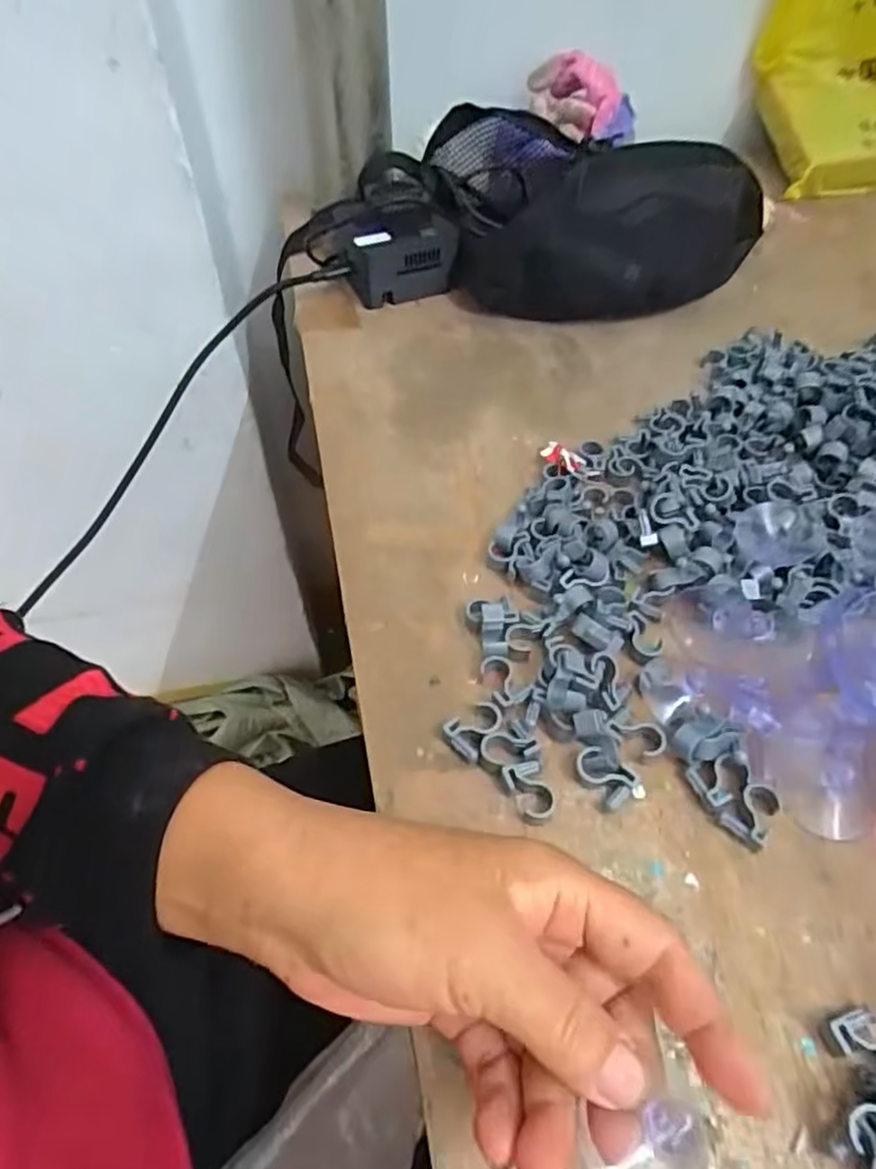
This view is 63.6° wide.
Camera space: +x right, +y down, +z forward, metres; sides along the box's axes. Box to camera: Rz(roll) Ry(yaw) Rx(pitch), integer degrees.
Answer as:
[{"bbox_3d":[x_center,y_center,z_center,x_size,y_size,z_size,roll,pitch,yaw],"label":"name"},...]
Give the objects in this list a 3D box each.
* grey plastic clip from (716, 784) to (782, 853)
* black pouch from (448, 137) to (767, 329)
[{"bbox_3d":[0.127,0.092,0.284,0.025,0.009,0.019,-37,61,-26],"label":"grey plastic clip"},{"bbox_3d":[0.130,-0.255,0.517,0.228,0.074,0.101,-20,55,-16],"label":"black pouch"}]

